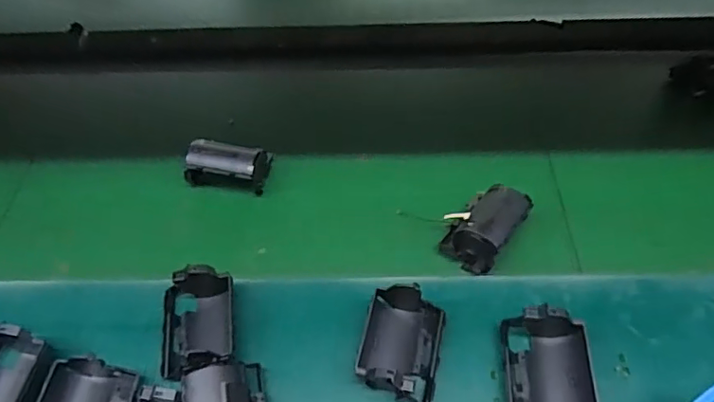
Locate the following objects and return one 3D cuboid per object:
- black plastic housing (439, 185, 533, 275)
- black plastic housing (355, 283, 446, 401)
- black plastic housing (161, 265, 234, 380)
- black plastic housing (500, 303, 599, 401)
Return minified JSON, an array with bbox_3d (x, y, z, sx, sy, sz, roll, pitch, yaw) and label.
[{"bbox_3d":[0.108,0.024,0.438,0.044,0.045,0.068,36,61,26],"label":"black plastic housing"},{"bbox_3d":[0.032,0.097,0.368,0.053,0.039,0.074,10,52,10],"label":"black plastic housing"},{"bbox_3d":[-0.114,0.084,0.376,0.052,0.033,0.072,-7,51,-4],"label":"black plastic housing"},{"bbox_3d":[0.128,0.110,0.354,0.052,0.039,0.072,1,51,3],"label":"black plastic housing"}]

